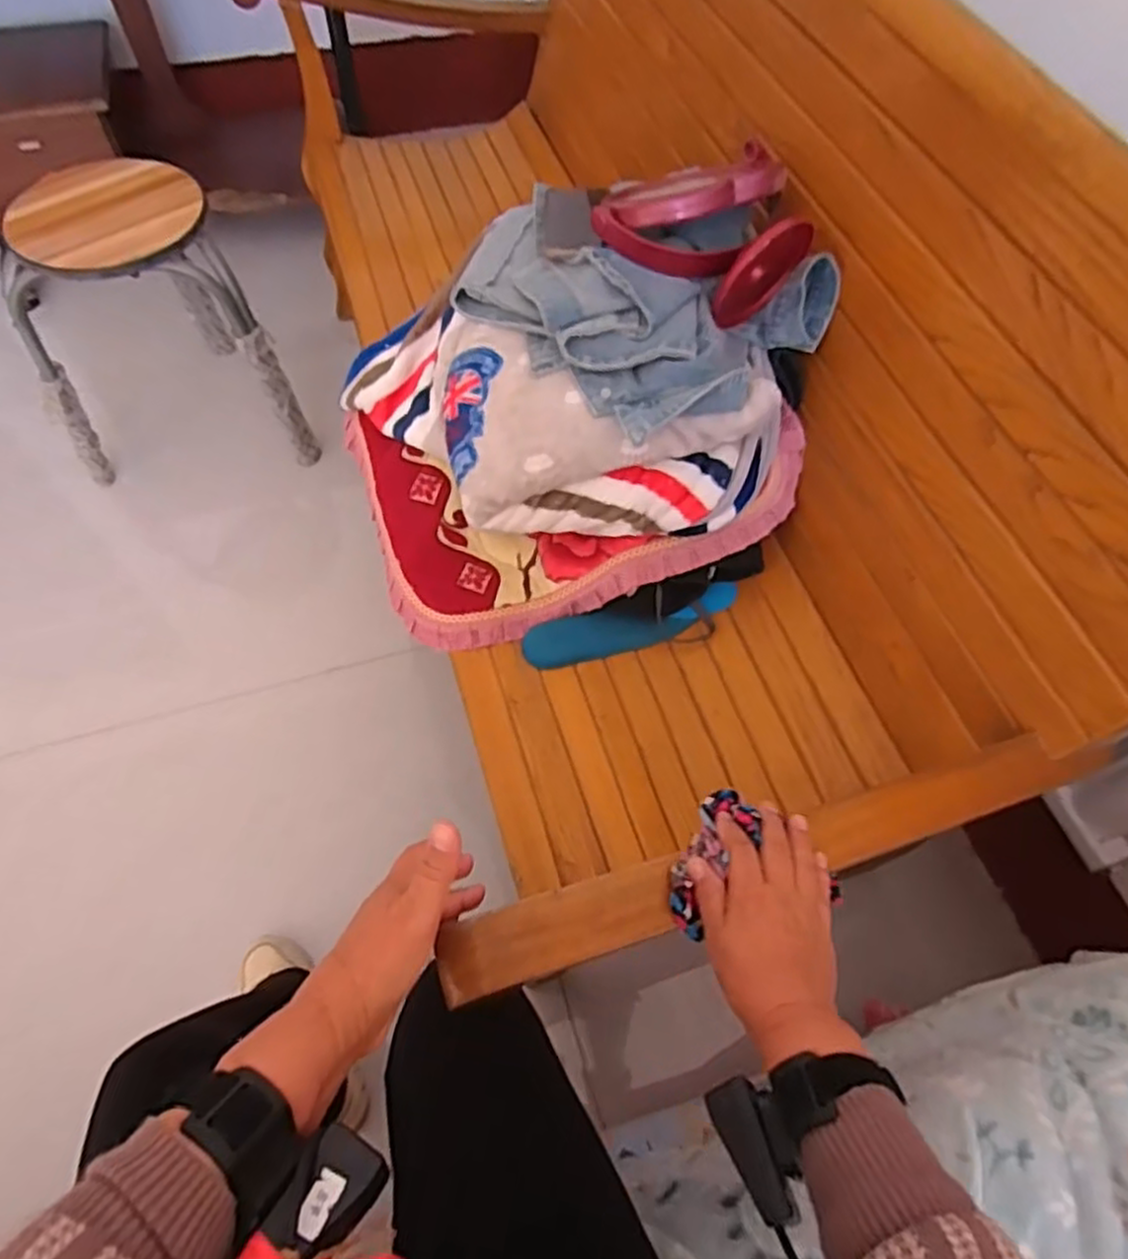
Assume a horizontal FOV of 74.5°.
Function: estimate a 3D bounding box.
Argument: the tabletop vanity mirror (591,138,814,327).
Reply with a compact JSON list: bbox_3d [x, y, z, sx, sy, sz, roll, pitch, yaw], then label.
[{"bbox_3d":[0.154,-0.400,0.767,0.211,0.119,0.143,-28,65,-17],"label":"tabletop vanity mirror"}]

